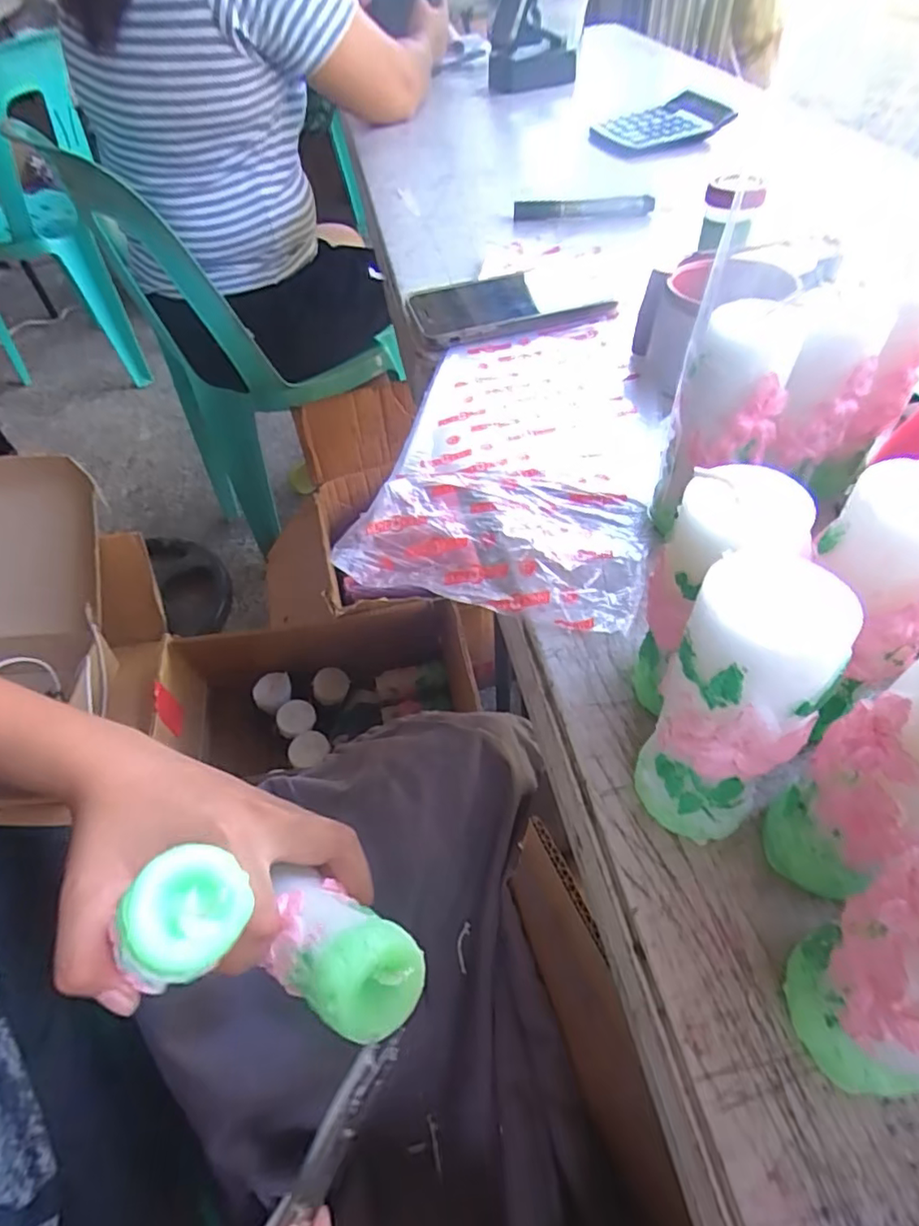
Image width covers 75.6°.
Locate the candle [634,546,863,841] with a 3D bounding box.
[{"bbox_3d":[0.085,0.031,0.192,0.038,0.110,0.048,20,56,18],"label":"candle"}]

